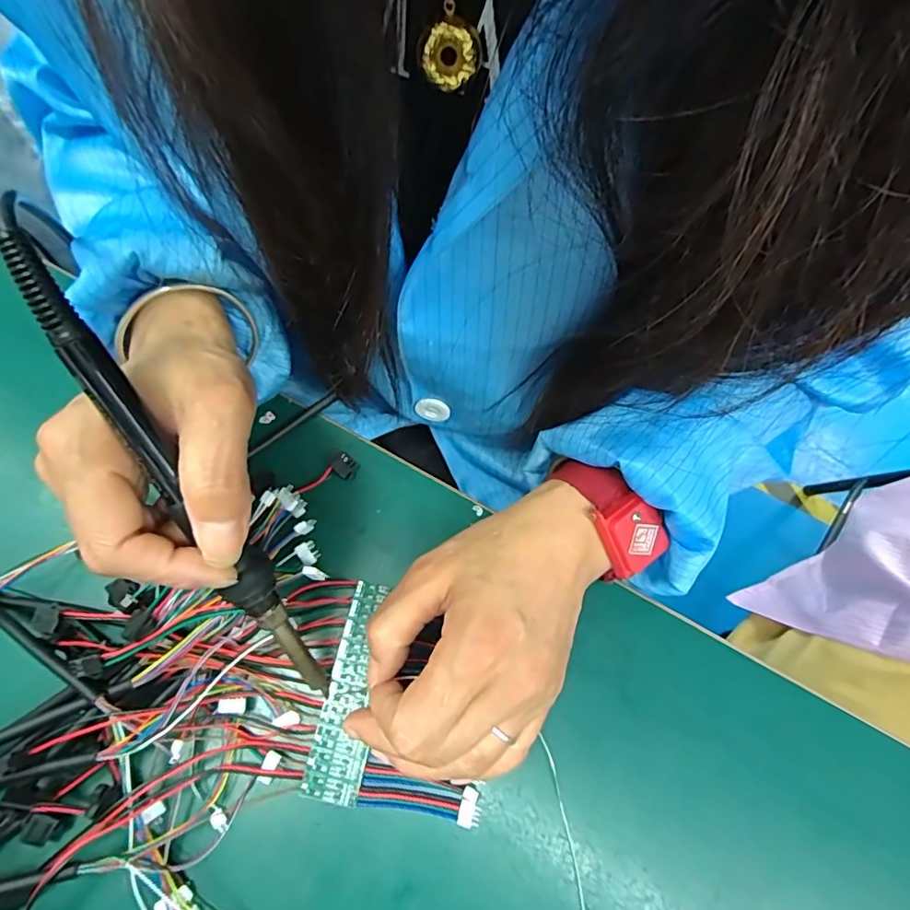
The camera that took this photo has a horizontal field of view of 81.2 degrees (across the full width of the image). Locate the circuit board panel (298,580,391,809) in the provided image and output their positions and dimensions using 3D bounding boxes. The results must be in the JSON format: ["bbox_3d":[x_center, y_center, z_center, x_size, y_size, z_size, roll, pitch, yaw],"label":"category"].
[{"bbox_3d":[-0.050,0.109,0.252,0.025,0.004,0.094,8,69,1],"label":"circuit board panel"}]

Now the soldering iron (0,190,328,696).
[{"bbox_3d":[-0.096,0.018,0.197,0.017,0.213,0.017,-31,27,-16],"label":"soldering iron"}]

